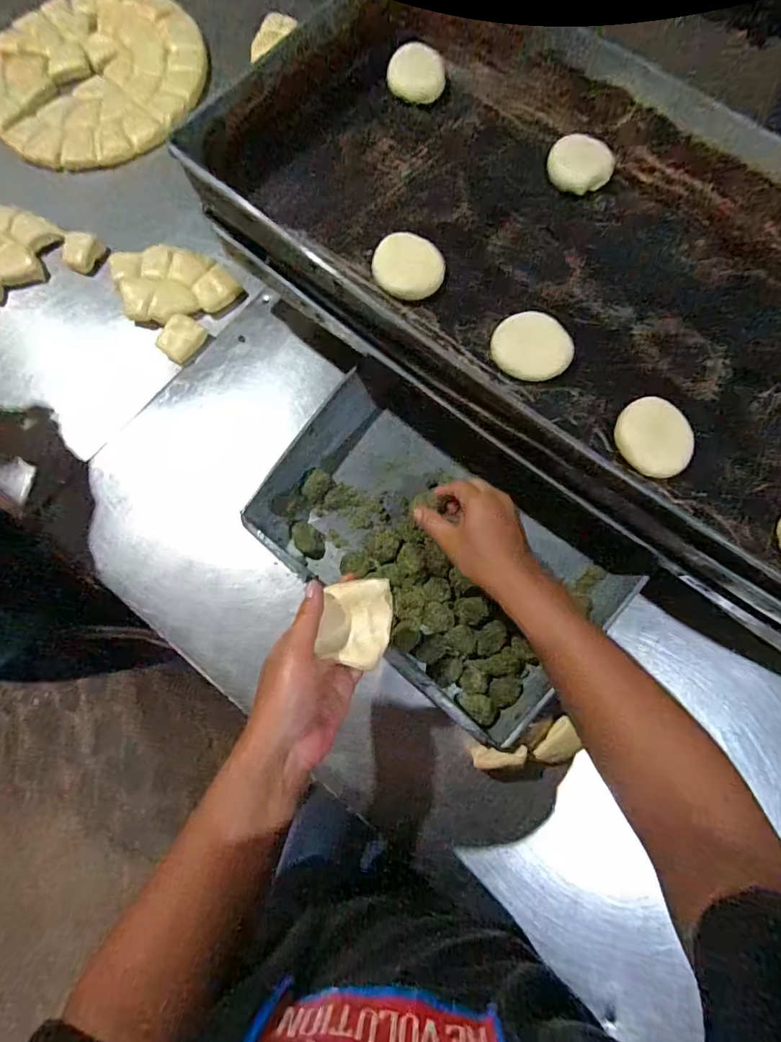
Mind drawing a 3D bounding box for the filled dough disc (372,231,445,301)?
[{"bbox_3d":[0.018,-0.247,0.483,0.067,0.027,0.057,19,80,6],"label":"filled dough disc"}]

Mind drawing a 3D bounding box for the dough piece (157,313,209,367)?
[{"bbox_3d":[-0.270,-0.236,0.633,0.047,0.012,0.056,38,87,-28],"label":"dough piece"}]

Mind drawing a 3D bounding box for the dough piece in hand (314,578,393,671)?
[{"bbox_3d":[-0.028,0.084,0.412,0.055,0.017,0.071,6,79,2],"label":"dough piece in hand"}]

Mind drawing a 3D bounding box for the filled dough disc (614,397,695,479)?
[{"bbox_3d":[0.238,-0.074,0.448,0.065,0.021,0.072,-30,79,-4],"label":"filled dough disc"}]

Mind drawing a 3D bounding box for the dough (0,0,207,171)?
[{"bbox_3d":[-0.443,-0.665,0.724,0.322,0.021,0.318,-1,78,2],"label":"dough"}]

